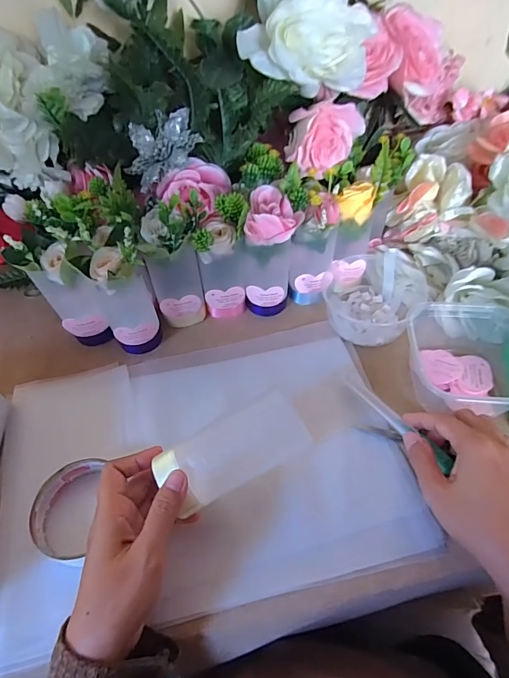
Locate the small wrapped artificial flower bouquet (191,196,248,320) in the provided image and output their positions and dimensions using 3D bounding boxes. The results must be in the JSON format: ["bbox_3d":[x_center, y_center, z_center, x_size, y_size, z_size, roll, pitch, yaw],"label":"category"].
[{"bbox_3d":[-0.035,-0.087,0.445,0.056,0.151,0.053,-9,51,-8],"label":"small wrapped artificial flower bouquet"}]

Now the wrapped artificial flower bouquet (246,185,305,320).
[{"bbox_3d":[0.019,-0.093,0.455,0.058,0.138,0.059,3,50,3],"label":"wrapped artificial flower bouquet"}]

